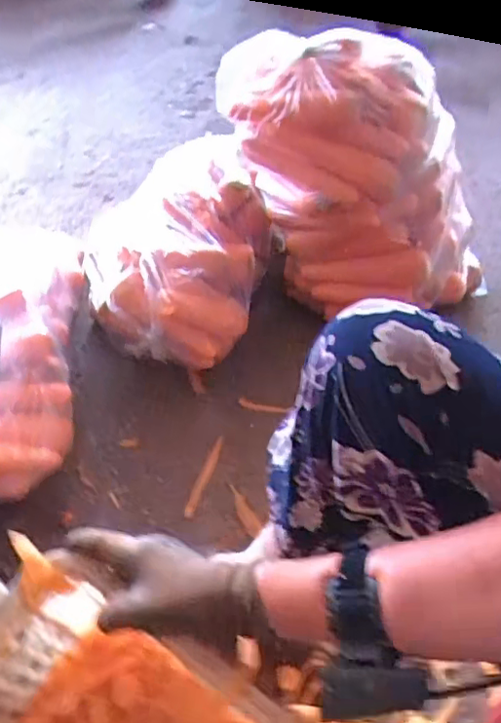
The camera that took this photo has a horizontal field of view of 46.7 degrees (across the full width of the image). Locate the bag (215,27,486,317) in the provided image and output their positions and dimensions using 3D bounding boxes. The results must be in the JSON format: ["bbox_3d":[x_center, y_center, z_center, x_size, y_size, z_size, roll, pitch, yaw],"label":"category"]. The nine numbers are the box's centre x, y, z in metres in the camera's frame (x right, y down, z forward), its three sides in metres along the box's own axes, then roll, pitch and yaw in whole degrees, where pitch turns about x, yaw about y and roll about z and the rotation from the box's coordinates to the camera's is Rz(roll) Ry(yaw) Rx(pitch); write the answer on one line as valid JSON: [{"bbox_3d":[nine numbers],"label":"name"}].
[{"bbox_3d":[0.183,-0.264,0.910,0.432,0.384,0.184,0,51,3],"label":"bag"}]

